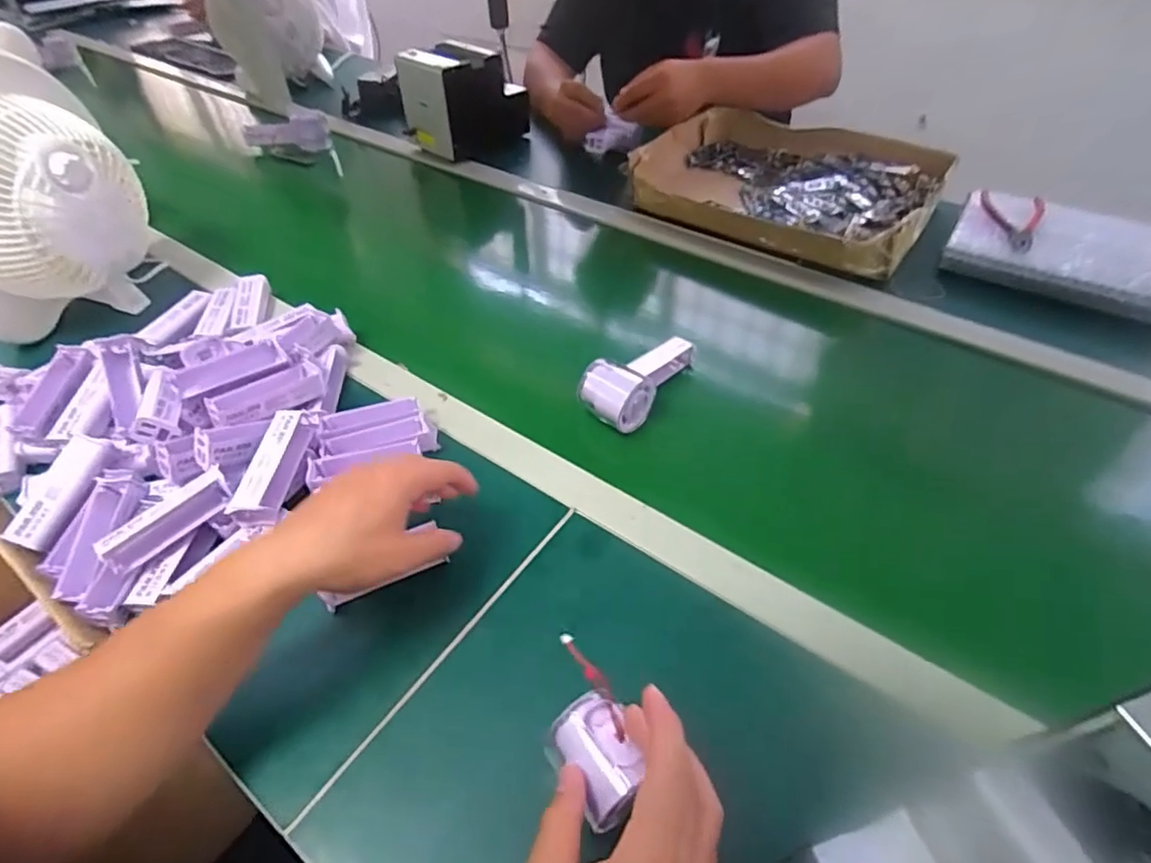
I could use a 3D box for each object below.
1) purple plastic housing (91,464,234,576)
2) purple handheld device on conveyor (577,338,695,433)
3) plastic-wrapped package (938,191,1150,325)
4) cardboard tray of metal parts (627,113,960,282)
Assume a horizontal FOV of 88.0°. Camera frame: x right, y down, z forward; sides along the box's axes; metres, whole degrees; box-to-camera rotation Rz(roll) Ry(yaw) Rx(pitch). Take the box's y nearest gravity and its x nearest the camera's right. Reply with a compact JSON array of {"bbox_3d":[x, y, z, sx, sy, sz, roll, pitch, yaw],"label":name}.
[{"bbox_3d":[-0.325,0.068,0.472,0.097,0.023,0.022,-36,56,-27],"label":"purple plastic housing"},{"bbox_3d":[0.064,-0.062,0.617,0.068,0.051,0.131,24,52,22],"label":"purple handheld device on conveyor"},{"bbox_3d":[0.617,-0.218,0.736,0.272,0.035,0.167,27,54,24],"label":"plastic-wrapped package"},{"bbox_3d":[0.309,-0.361,0.874,0.411,0.070,0.326,34,57,29],"label":"cardboard tray of metal parts"}]

